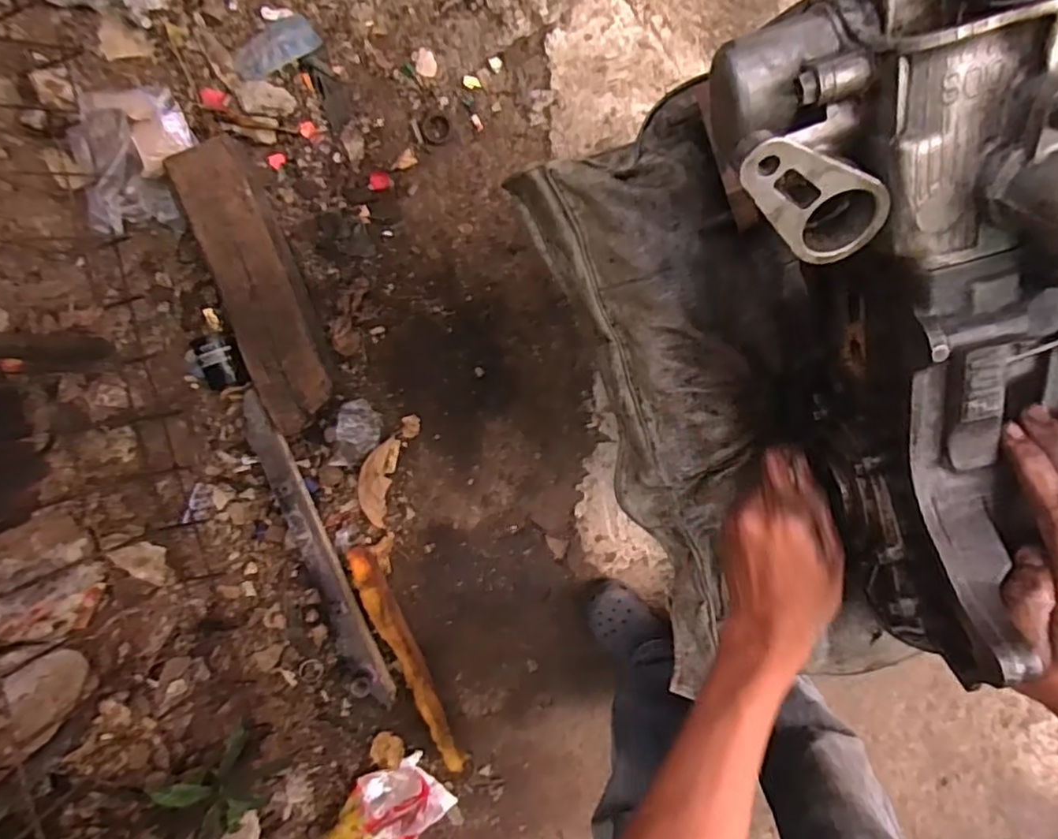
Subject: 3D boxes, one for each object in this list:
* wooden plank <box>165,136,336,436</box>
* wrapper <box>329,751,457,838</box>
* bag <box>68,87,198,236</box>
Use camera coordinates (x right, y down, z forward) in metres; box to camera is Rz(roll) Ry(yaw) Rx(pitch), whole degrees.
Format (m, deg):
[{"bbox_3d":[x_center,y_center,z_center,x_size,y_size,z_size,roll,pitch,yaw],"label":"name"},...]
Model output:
[{"bbox_3d":[-0.427,-0.205,0.989,0.123,0.078,0.446,-20,99,-3],"label":"wooden plank"},{"bbox_3d":[-0.244,0.730,1.109,0.199,0.053,0.280,20,106,-11],"label":"wrapper"},{"bbox_3d":[-0.602,-0.397,0.944,0.068,0.146,0.225,18,106,38],"label":"bag"}]

